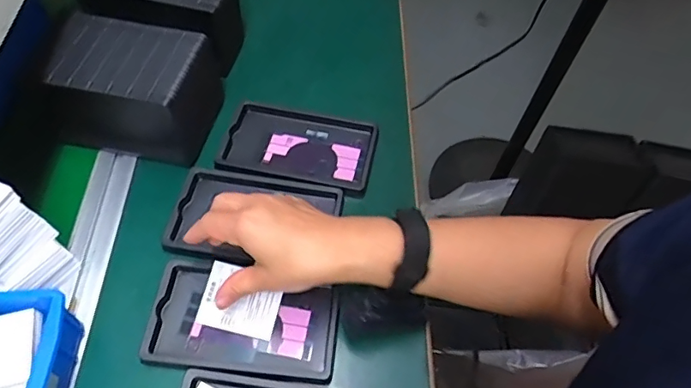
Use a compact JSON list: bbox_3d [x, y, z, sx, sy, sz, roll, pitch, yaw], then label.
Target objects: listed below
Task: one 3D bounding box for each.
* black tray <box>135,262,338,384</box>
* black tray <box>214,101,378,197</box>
[{"bbox_3d":[-0.088,0.111,0.454,0.157,0.016,0.092,5,58,3],"label":"black tray"},{"bbox_3d":[-0.048,-0.052,0.560,0.155,0.018,0.095,10,58,7],"label":"black tray"}]

